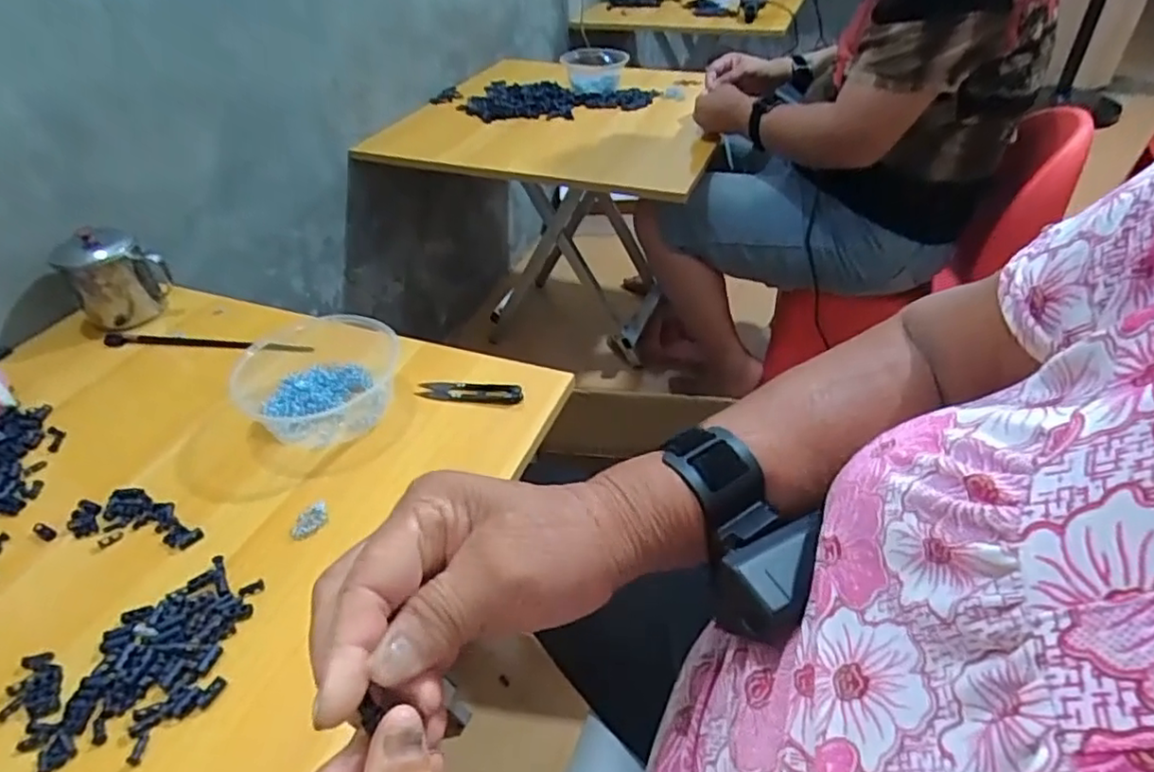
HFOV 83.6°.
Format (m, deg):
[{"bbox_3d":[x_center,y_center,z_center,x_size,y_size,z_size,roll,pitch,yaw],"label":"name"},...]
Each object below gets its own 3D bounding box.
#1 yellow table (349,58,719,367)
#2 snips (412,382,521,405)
[{"bbox_3d":[-0.032,-0.301,1.334,0.569,0.534,0.578,7,41,11],"label":"yellow table"},{"bbox_3d":[-0.100,0.005,0.607,0.101,0.012,0.022,5,41,9],"label":"snips"}]

